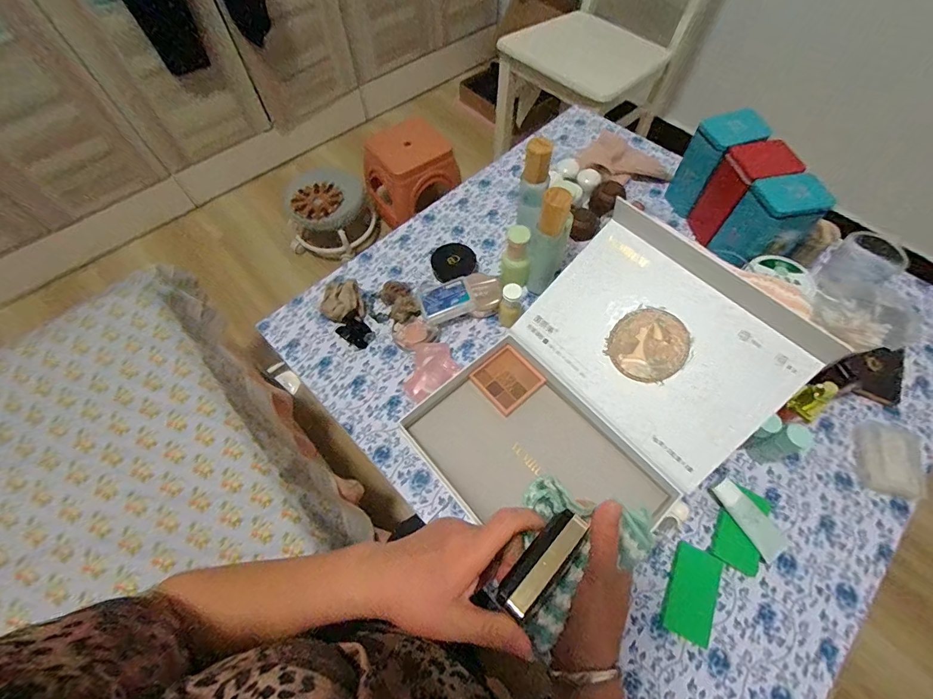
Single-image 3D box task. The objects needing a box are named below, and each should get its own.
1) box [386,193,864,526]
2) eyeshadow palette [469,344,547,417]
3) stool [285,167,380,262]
[{"bbox_3d":[0.168,0.043,0.486,0.414,0.135,0.281,-38,68,-17],"label":"box"},{"bbox_3d":[0.055,0.039,0.541,0.075,0.005,0.076,-40,65,-14],"label":"eyeshadow palette"},{"bbox_3d":[-0.440,-0.427,1.321,0.205,0.241,0.243,34,68,17],"label":"stool"}]

